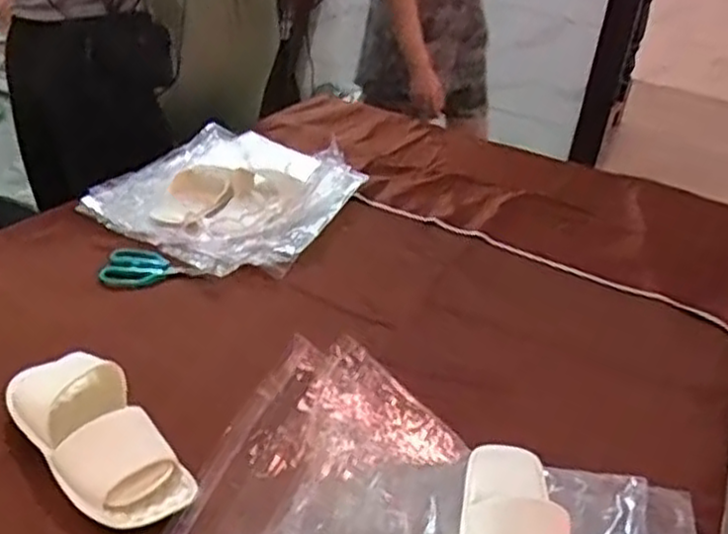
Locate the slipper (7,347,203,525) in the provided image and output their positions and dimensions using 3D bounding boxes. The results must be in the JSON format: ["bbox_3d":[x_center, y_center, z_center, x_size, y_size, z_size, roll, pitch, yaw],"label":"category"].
[{"bbox_3d":[-0.263,0.162,0.741,0.099,0.052,0.238,-21,41,-39],"label":"slipper"}]

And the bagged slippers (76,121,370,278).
[{"bbox_3d":[-0.217,-0.131,1.247,0.336,0.056,0.407,16,32,16],"label":"bagged slippers"}]

